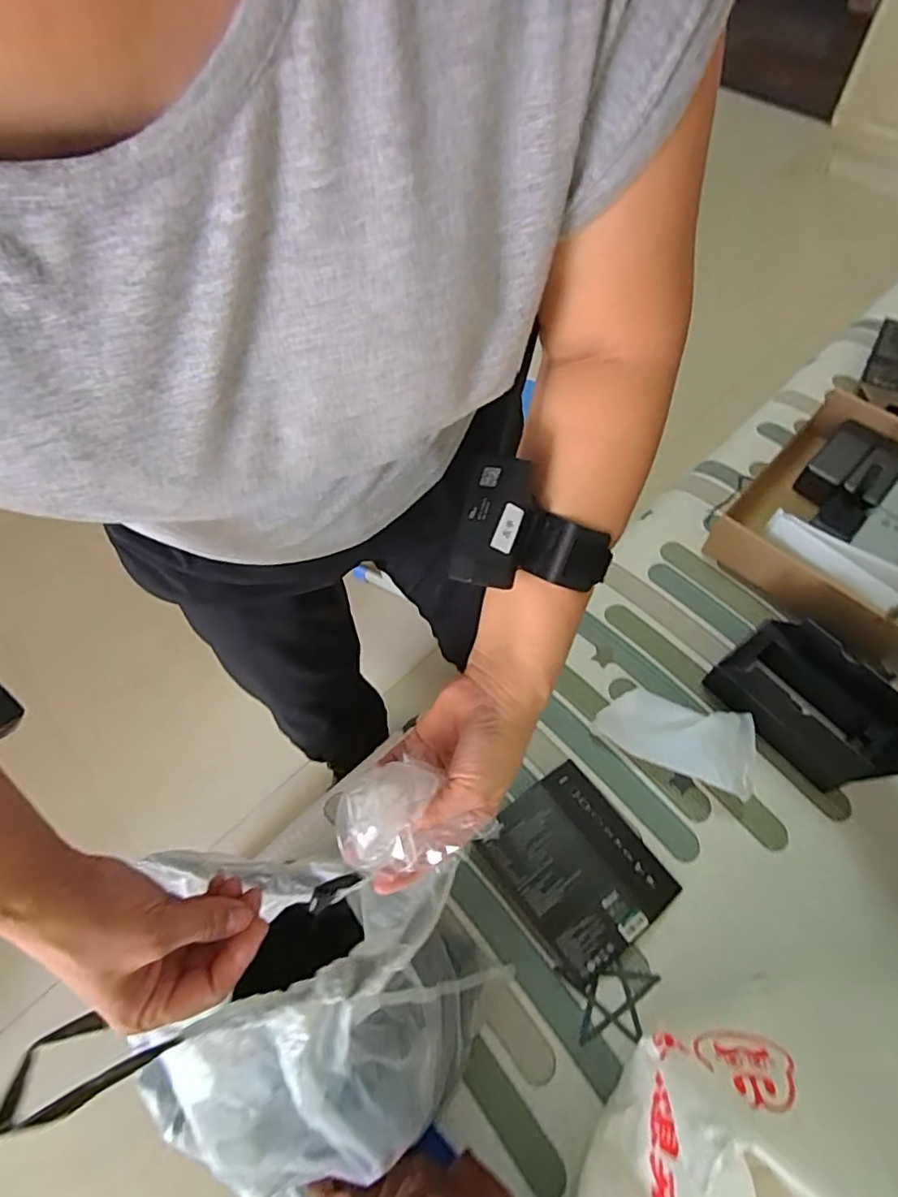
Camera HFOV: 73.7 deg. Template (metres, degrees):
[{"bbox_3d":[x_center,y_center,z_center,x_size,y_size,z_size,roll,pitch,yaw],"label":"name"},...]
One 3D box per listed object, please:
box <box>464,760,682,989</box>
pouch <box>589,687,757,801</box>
[{"bbox_3d":[0.137,0.291,0.654,0.158,0.032,0.177,-35,65,-15],"label":"box"},{"bbox_3d":[0.266,0.163,0.711,0.177,0.048,0.092,16,63,12],"label":"pouch"}]

